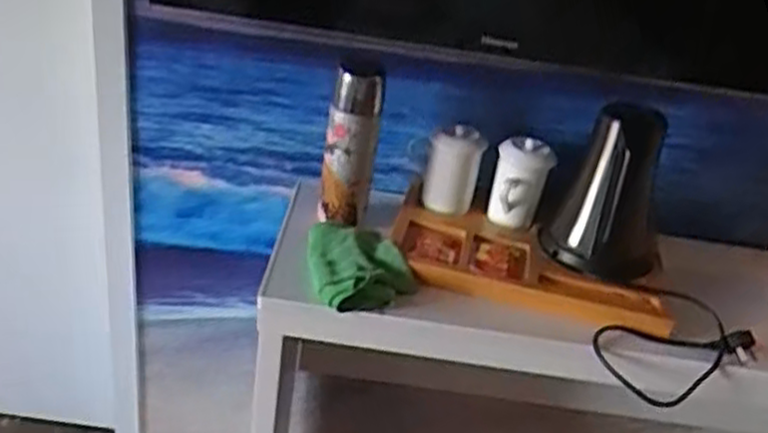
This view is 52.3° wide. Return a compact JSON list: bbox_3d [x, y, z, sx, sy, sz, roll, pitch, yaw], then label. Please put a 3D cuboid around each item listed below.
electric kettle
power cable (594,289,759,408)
[{"bbox_3d":[0.305,-0.033,1.015,0.142,0.191,0.165,20,32,18],"label":"electric kettle"},{"bbox_3d":[0.349,0.157,0.934,0.151,0.075,0.157,7,30,-4],"label":"power cable"}]

